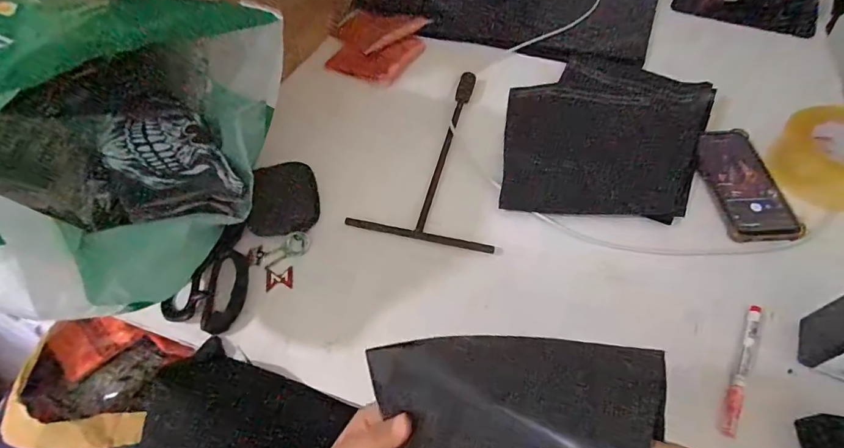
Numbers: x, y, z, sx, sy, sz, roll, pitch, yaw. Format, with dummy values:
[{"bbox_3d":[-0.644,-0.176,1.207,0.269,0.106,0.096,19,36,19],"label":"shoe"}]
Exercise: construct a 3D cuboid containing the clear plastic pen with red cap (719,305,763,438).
[{"bbox_3d":[0.308,0.136,0.416,0.015,0.011,0.142,27,63,20],"label":"clear plastic pen with red cap"}]

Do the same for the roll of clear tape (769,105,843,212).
[{"bbox_3d":[0.493,-0.082,0.513,0.123,0.056,0.123,-2,57,3],"label":"roll of clear tape"}]

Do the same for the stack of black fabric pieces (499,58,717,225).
[{"bbox_3d":[0.249,-0.129,0.580,0.262,0.016,0.276,6,57,8],"label":"stack of black fabric pieces"}]

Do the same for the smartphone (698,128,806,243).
[{"bbox_3d":[0.389,-0.053,0.529,0.076,0.013,0.165,-3,57,2],"label":"smartphone"}]

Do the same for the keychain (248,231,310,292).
[{"bbox_3d":[-0.160,0.043,0.503,0.067,0.007,0.060,-23,58,-10],"label":"keychain"}]

